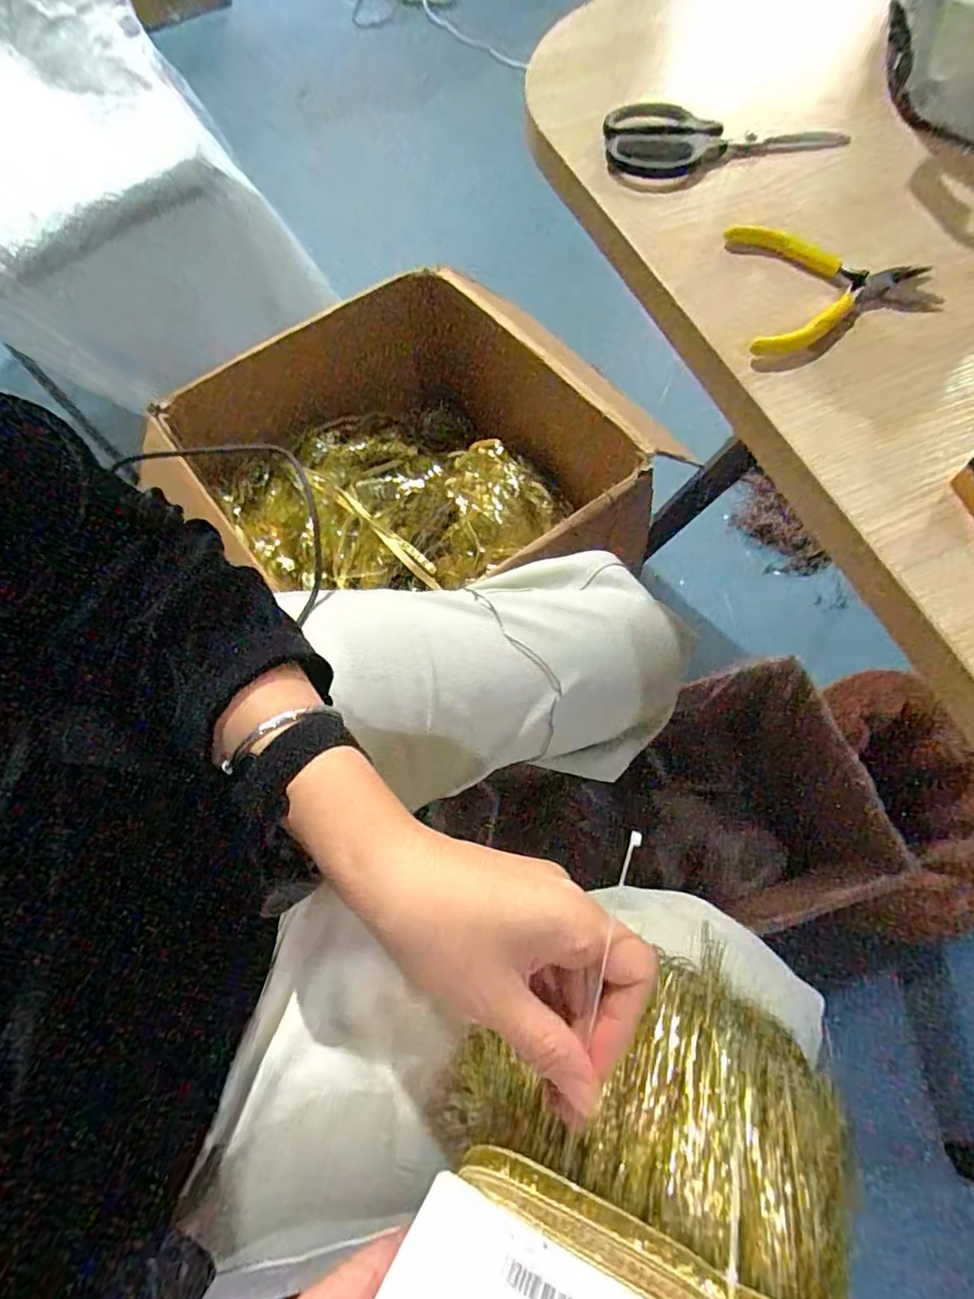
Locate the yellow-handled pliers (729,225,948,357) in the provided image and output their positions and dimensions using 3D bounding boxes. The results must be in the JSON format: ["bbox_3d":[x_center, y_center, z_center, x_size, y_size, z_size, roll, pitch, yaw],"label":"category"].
[{"bbox_3d":[0.193,-0.205,0.337,0.104,0.009,0.092,-4,68,2],"label":"yellow-handled pliers"}]

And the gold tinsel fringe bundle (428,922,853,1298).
[{"bbox_3d":[0.084,0.216,0.306,0.177,0.170,0.035,18,112,22],"label":"gold tinsel fringe bundle"}]

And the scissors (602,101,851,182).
[{"bbox_3d":[0.155,-0.332,0.392,0.153,0.017,0.060,-3,68,2],"label":"scissors"}]

